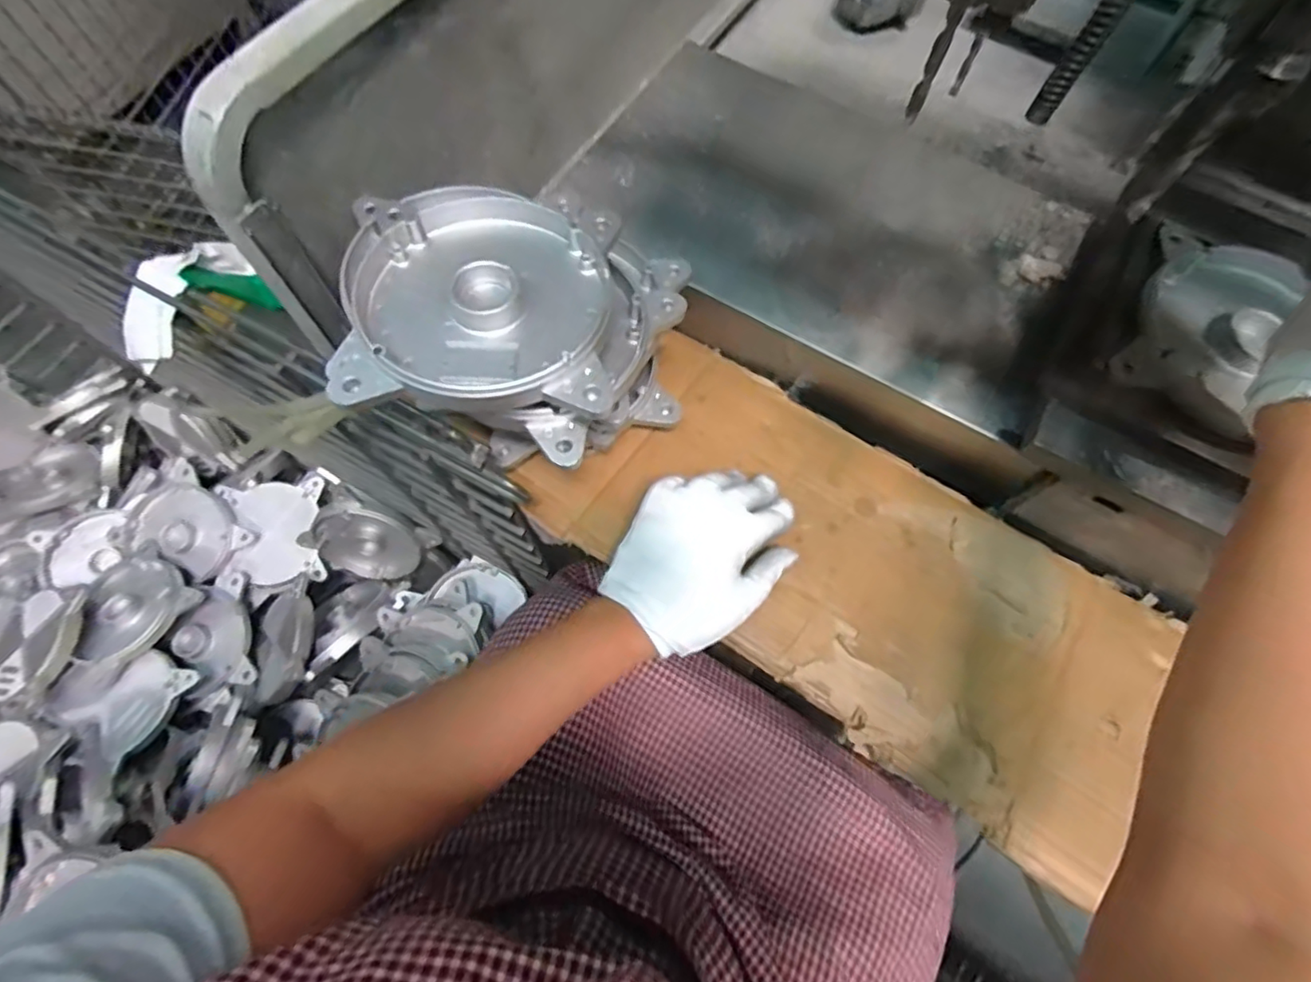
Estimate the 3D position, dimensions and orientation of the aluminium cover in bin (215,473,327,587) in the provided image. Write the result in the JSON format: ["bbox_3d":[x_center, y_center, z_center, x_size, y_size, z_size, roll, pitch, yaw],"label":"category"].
[{"bbox_3d":[-0.529,0.057,0.854,0.134,0.031,0.144,-4,69,-4],"label":"aluminium cover in bin"}]

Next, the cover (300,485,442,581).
[{"bbox_3d":[-0.390,0.074,0.835,0.146,0.148,0.027,33,33,-22],"label":"cover"}]

